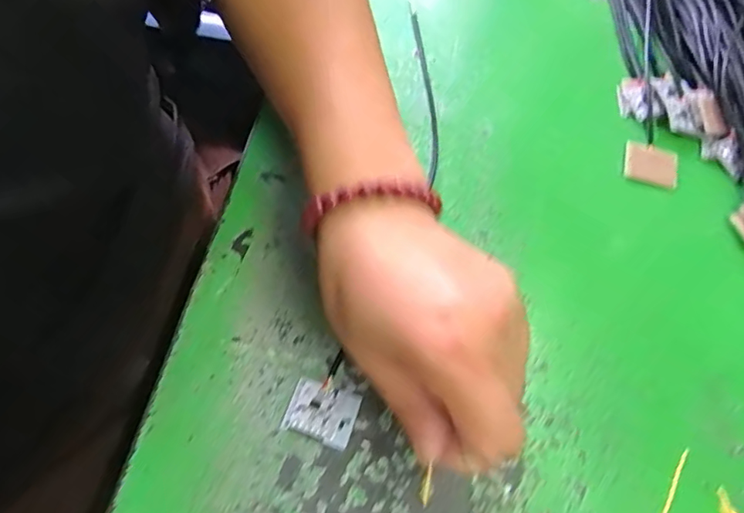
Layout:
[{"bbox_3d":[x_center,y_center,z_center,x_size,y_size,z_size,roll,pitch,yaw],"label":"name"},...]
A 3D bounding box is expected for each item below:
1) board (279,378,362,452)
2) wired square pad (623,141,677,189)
[{"bbox_3d":[-0.024,0.075,0.238,0.032,0.004,0.025,17,64,5],"label":"board"},{"bbox_3d":[0.173,-0.057,0.309,0.031,0.005,0.026,16,64,4],"label":"wired square pad"}]

